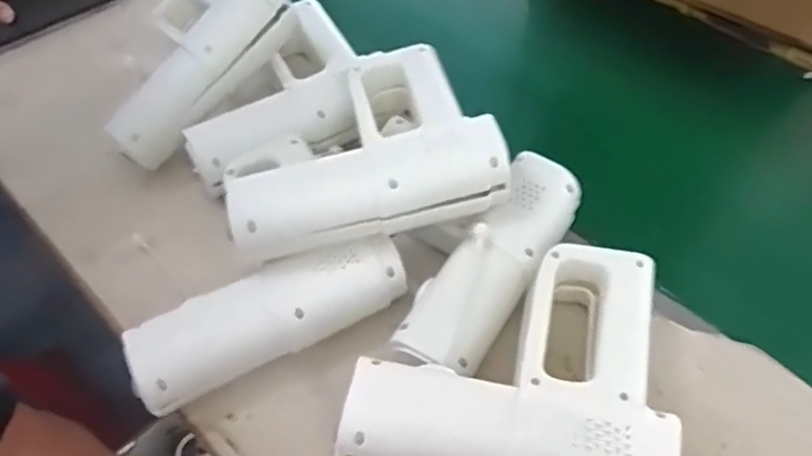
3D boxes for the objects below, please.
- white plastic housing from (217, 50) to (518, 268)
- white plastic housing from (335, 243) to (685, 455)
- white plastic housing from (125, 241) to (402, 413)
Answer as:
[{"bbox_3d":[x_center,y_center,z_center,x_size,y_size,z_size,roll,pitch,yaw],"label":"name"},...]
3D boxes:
[{"bbox_3d":[-0.046,-0.072,0.551,0.212,0.065,0.186,-12,52,-9],"label":"white plastic housing"},{"bbox_3d":[0.074,0.102,0.481,0.216,0.076,0.190,9,51,8],"label":"white plastic housing"},{"bbox_3d":[-0.103,0.068,0.512,0.208,0.066,0.063,-24,55,-18],"label":"white plastic housing"}]

